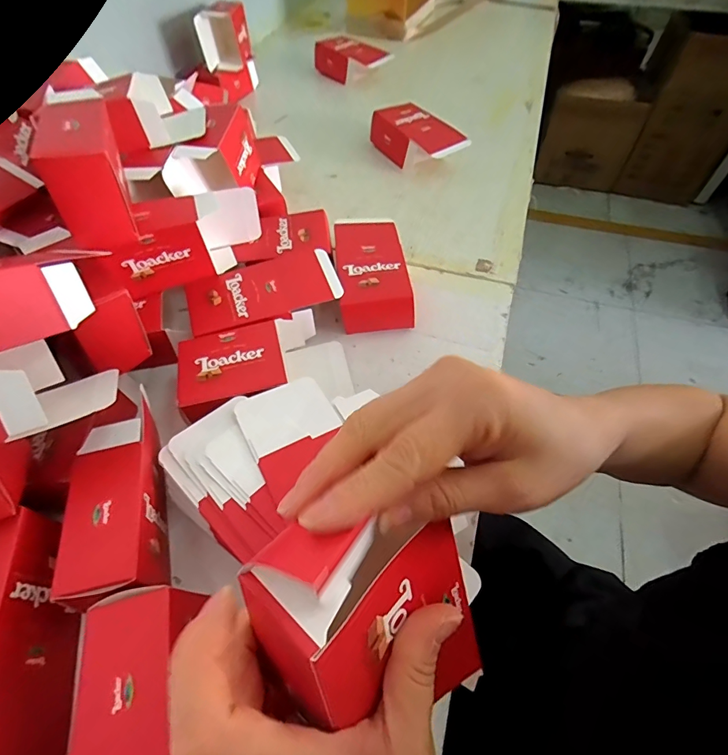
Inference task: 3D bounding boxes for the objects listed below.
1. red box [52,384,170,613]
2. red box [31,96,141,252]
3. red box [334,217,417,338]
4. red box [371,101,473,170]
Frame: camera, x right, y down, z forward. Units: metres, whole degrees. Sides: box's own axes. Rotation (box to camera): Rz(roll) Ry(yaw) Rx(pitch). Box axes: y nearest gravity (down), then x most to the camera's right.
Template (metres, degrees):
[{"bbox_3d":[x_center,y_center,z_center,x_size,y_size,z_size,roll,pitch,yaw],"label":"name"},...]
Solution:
[{"bbox_3d":[-0.185,0.098,0.324,0.052,0.060,0.143,-11,56,-7],"label":"red box"},{"bbox_3d":[-0.240,-0.183,0.368,0.059,0.080,0.109,-22,58,-14],"label":"red box"},{"bbox_3d":[0.009,-0.131,0.512,0.086,0.051,0.166,-5,55,-3],"label":"red box"},{"bbox_3d":[0.093,-0.395,0.695,0.088,0.058,0.169,-31,61,-19],"label":"red box"}]

